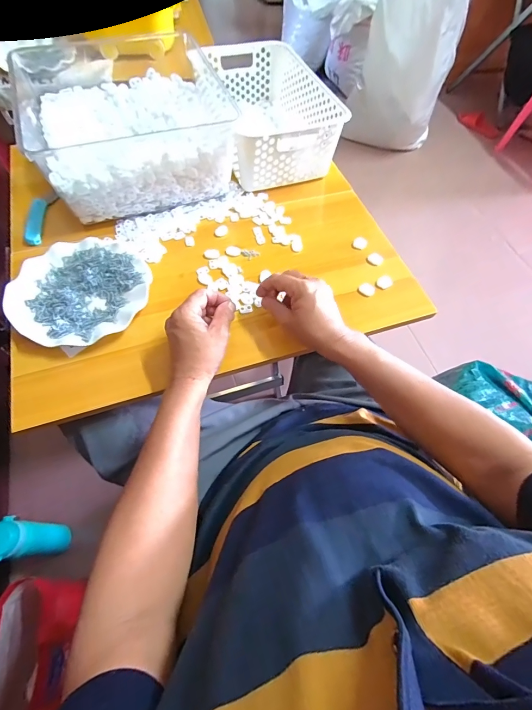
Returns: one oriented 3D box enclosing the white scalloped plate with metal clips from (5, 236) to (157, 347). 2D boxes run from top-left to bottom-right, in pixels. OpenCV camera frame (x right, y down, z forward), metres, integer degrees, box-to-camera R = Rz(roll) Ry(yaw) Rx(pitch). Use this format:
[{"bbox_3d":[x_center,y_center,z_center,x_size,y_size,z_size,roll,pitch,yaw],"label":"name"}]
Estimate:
[{"bbox_3d":[-0.262,-0.093,0.489,0.184,0.017,0.179,2,61,-3],"label":"white scalloped plate with metal clips"}]

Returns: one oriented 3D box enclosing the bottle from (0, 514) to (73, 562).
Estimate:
[{"bbox_3d":[-0.451,0.356,0.664,0.063,0.190,0.068,2,61,-3],"label":"bottle"}]

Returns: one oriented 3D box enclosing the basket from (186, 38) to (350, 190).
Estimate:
[{"bbox_3d":[0.001,-0.465,0.663,0.205,0.104,0.308,-18,64,-13],"label":"basket"}]

